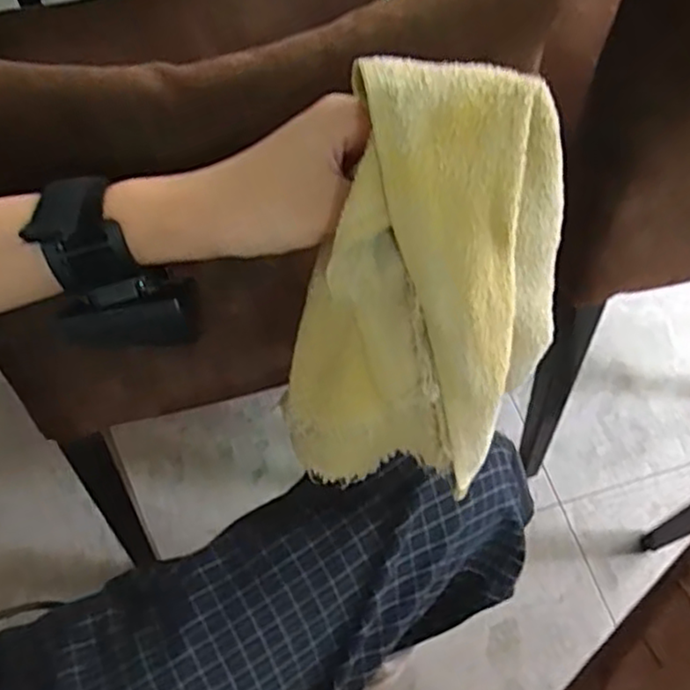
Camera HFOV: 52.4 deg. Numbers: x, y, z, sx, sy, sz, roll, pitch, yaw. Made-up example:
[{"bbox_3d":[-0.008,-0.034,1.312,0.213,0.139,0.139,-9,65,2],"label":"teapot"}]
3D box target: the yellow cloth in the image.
[{"bbox_3d":[0.036,-0.013,0.344,0.115,0.240,0.082,24,47,12],"label":"yellow cloth"}]

